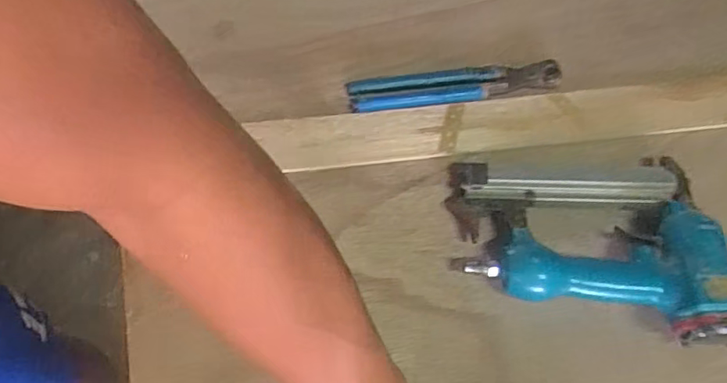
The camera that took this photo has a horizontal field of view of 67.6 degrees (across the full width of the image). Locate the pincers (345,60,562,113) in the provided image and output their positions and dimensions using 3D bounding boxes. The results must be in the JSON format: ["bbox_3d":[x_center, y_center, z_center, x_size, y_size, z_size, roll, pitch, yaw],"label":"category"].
[{"bbox_3d":[0.095,-0.110,0.563,0.220,0.012,0.039,-7,66,-6],"label":"pincers"}]

